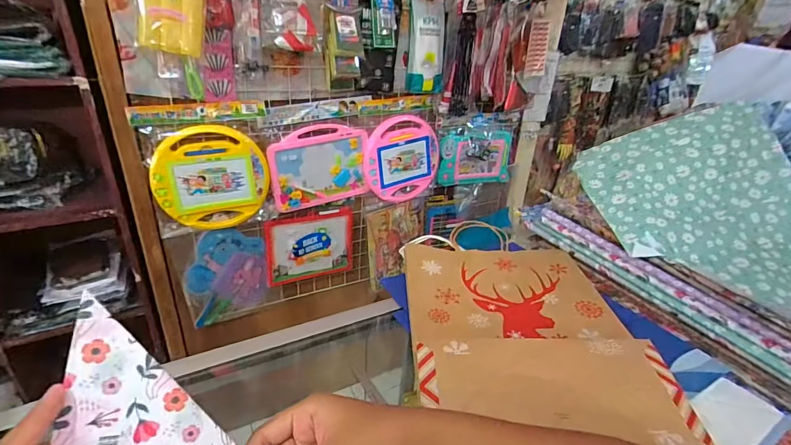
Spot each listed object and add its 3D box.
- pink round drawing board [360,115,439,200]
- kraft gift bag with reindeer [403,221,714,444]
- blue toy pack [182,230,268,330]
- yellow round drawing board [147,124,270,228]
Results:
[{"bbox_3d":[0.025,-0.201,1.312,0.273,0.263,0.024,-9,29,-24],"label":"pink round drawing board"},{"bbox_3d":[0.150,0.101,0.514,0.264,0.028,0.351,5,26,3],"label":"kraft gift bag with reindeer"},{"bbox_3d":[-0.509,0.168,1.233,0.225,0.311,0.013,-9,29,-25],"label":"blue toy pack"},{"bbox_3d":[-0.484,-0.112,1.077,0.272,0.270,0.024,-8,29,-23],"label":"yellow round drawing board"}]

